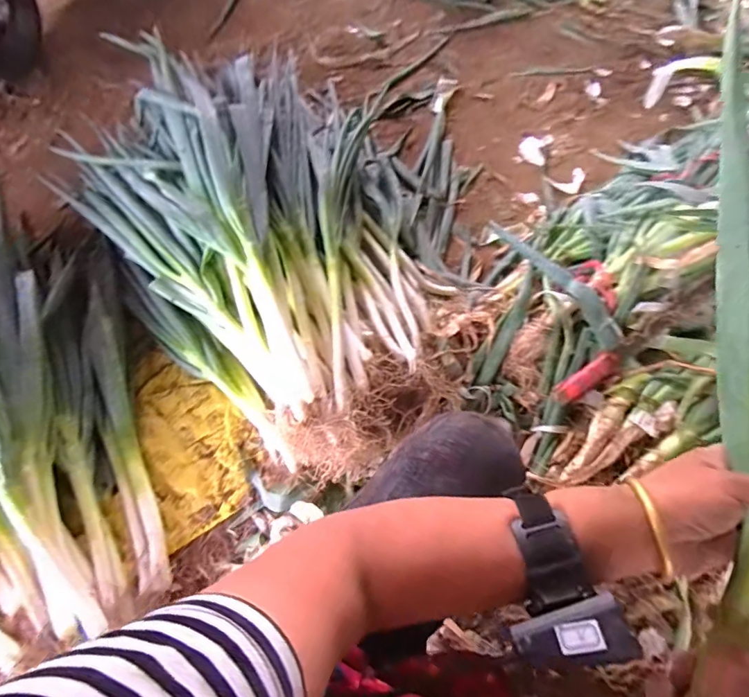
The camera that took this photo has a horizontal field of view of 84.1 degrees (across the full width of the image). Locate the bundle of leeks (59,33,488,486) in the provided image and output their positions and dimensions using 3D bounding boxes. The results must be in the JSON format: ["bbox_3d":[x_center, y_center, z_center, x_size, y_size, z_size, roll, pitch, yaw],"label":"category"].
[{"bbox_3d":[-0.142,-0.302,0.910,0.920,0.301,0.808,37,73,16],"label":"bundle of leeks"}]

